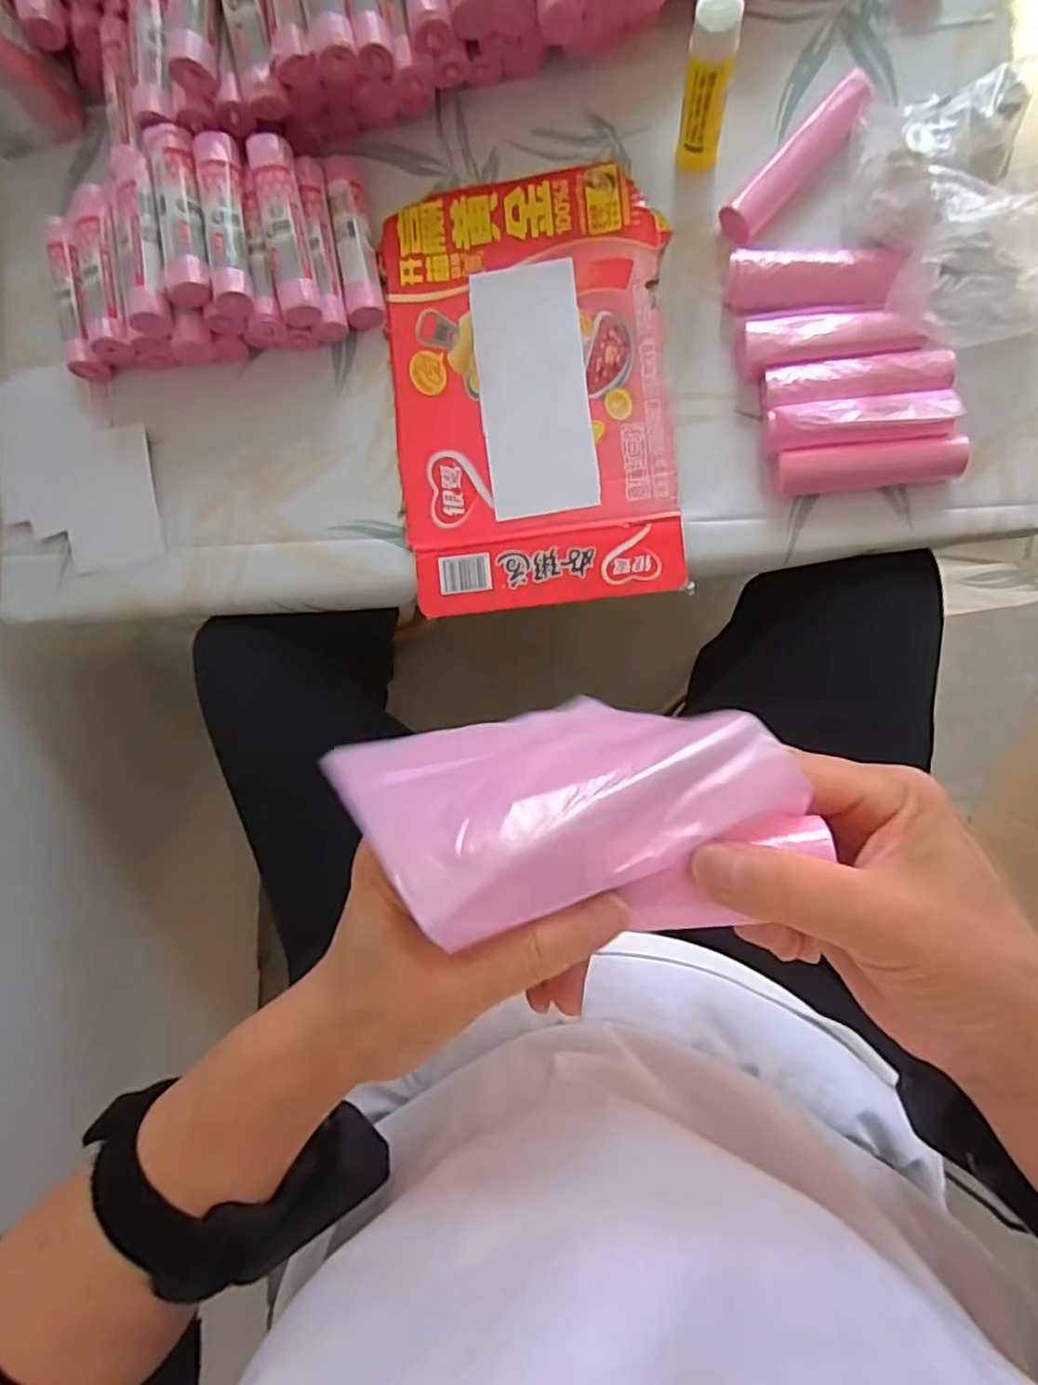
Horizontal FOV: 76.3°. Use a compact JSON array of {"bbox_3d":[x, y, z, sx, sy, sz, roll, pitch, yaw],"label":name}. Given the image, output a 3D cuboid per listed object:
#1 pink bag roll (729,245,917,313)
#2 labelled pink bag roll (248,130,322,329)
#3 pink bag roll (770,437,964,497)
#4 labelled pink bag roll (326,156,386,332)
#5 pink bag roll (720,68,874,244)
[{"bbox_3d":[0.198,-0.279,0.454,0.106,0.036,0.035,10,90,8],"label":"pink bag roll"},{"bbox_3d":[-0.162,-0.325,0.466,0.028,0.035,0.114,-7,88,8],"label":"labelled pink bag roll"},{"bbox_3d":[0.236,-0.152,0.448,0.118,0.022,0.026,-3,89,8],"label":"pink bag roll"},{"bbox_3d":[-0.121,-0.336,0.494,0.027,0.024,0.126,-7,88,8],"label":"labelled pink bag roll"},{"bbox_3d":[0.196,-0.371,0.458,0.129,0.032,0.028,-44,84,5],"label":"pink bag roll"}]

